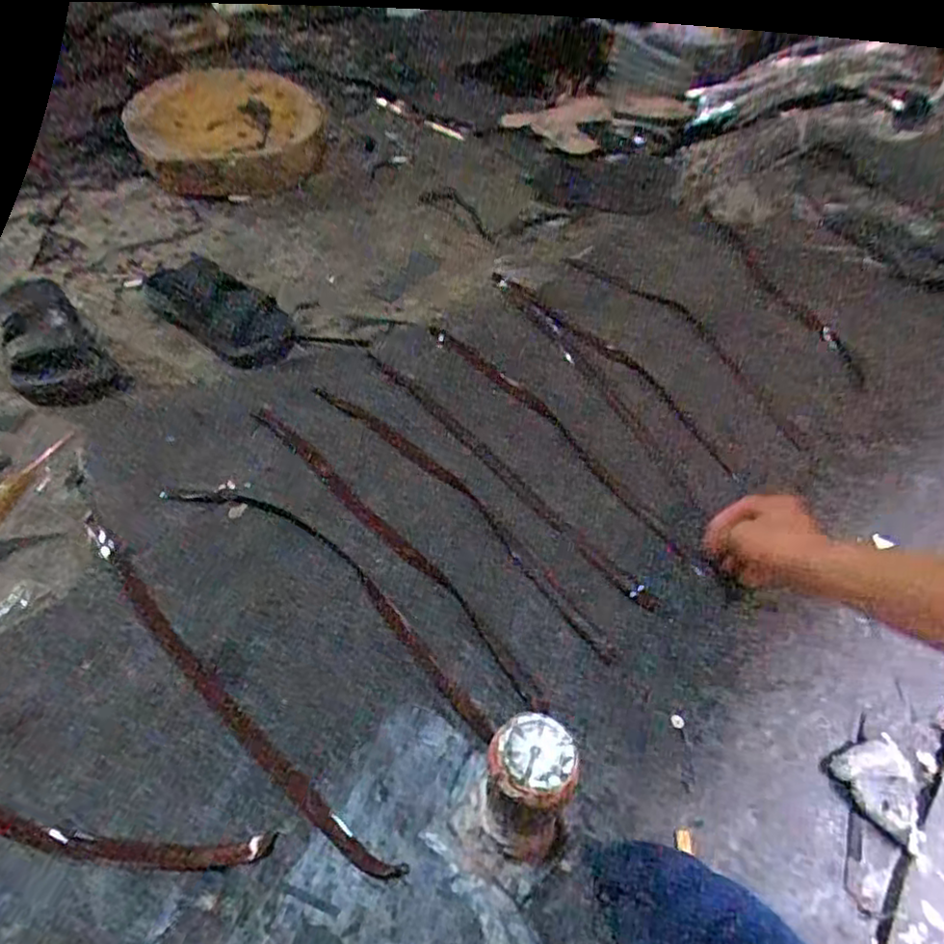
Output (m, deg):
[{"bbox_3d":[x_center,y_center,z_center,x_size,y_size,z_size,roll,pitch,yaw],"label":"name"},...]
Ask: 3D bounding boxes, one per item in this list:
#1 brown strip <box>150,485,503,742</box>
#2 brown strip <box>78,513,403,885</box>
[{"bbox_3d":[-0.142,0.104,0.651,0.440,0.020,0.062,30,51,22],"label":"brown strip"},{"bbox_3d":[-0.229,0.180,0.573,0.451,0.008,0.035,35,53,26],"label":"brown strip"}]

